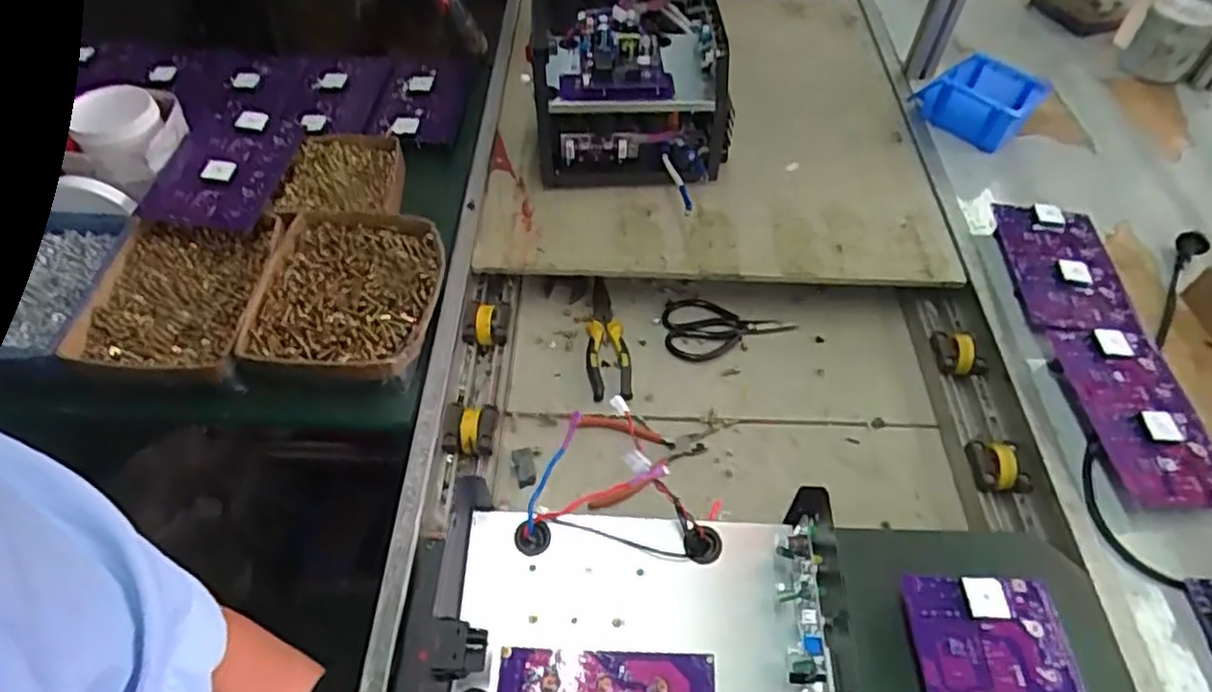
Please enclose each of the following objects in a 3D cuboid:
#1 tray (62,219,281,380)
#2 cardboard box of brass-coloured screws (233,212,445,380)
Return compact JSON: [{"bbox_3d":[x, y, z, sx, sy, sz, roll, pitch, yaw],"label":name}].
[{"bbox_3d":[-0.451,-0.056,0.743,0.170,0.037,0.199,0,53,-2],"label":"tray"},{"bbox_3d":[-0.266,-0.061,0.746,0.177,0.028,0.205,2,53,0],"label":"cardboard box of brass-coloured screws"}]

